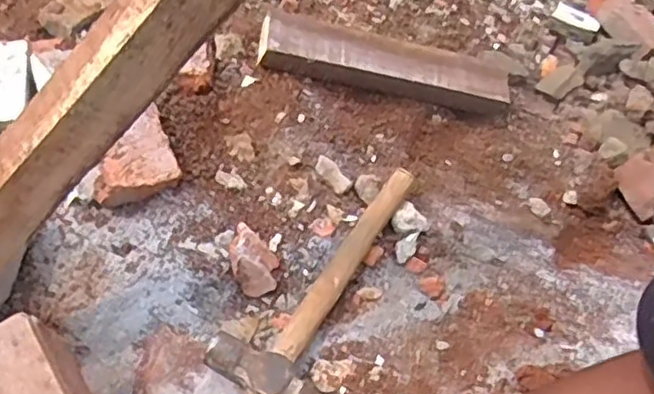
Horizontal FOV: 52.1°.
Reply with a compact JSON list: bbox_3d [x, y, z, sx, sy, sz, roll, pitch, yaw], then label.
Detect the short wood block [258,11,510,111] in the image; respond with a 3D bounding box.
[{"bbox_3d":[0.082,-0.168,0.838,0.332,0.055,0.062,8,48,-19],"label":"short wood block"}]

